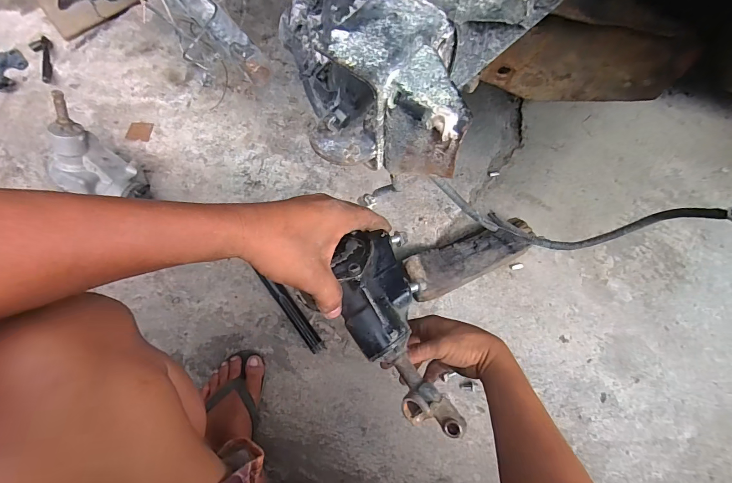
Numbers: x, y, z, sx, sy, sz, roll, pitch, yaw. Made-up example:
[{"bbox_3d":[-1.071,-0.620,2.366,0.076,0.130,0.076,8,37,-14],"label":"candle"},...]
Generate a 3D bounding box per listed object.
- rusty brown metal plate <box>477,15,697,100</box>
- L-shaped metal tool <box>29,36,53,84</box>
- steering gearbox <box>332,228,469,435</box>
[{"bbox_3d":[0.217,-0.177,0.354,0.166,0.092,0.017,14,69,6],"label":"rusty brown metal plate"},{"bbox_3d":[-0.797,-0.452,0.866,0.053,0.013,0.227,-31,60,-11],"label":"L-shaped metal tool"},{"bbox_3d":[0.032,0.081,0.320,0.081,0.058,0.198,-20,78,-7],"label":"steering gearbox"}]

